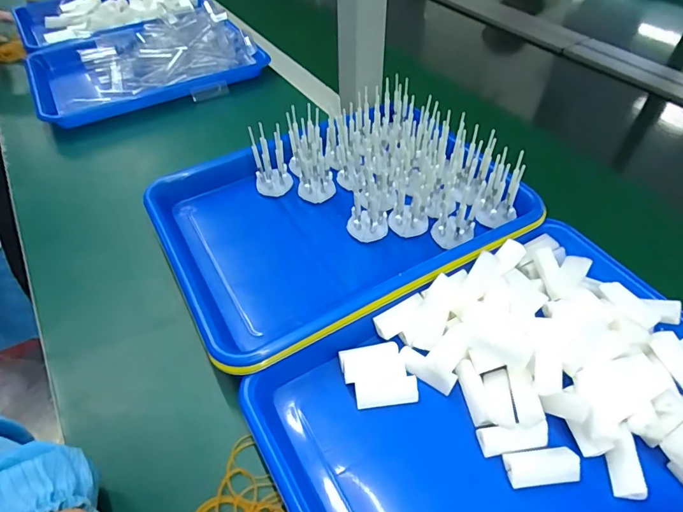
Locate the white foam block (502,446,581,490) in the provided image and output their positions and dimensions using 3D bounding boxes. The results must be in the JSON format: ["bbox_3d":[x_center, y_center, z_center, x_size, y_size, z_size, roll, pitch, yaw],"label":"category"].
[{"bbox_3d":[0.133,0.140,0.291,0.046,0.010,0.021,-4,48,-4],"label":"white foam block"}]

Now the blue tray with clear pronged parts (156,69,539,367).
[{"bbox_3d":[0.003,-0.055,0.437,0.343,0.069,0.249,-24,52,-19],"label":"blue tray with clear pronged parts"}]

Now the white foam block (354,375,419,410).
[{"bbox_3d":[0.034,0.101,0.325,0.046,0.013,0.018,-4,48,-4],"label":"white foam block"}]

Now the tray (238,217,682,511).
[{"bbox_3d":[0.122,0.109,0.312,0.329,0.041,0.234,-24,52,-20],"label":"tray"}]

